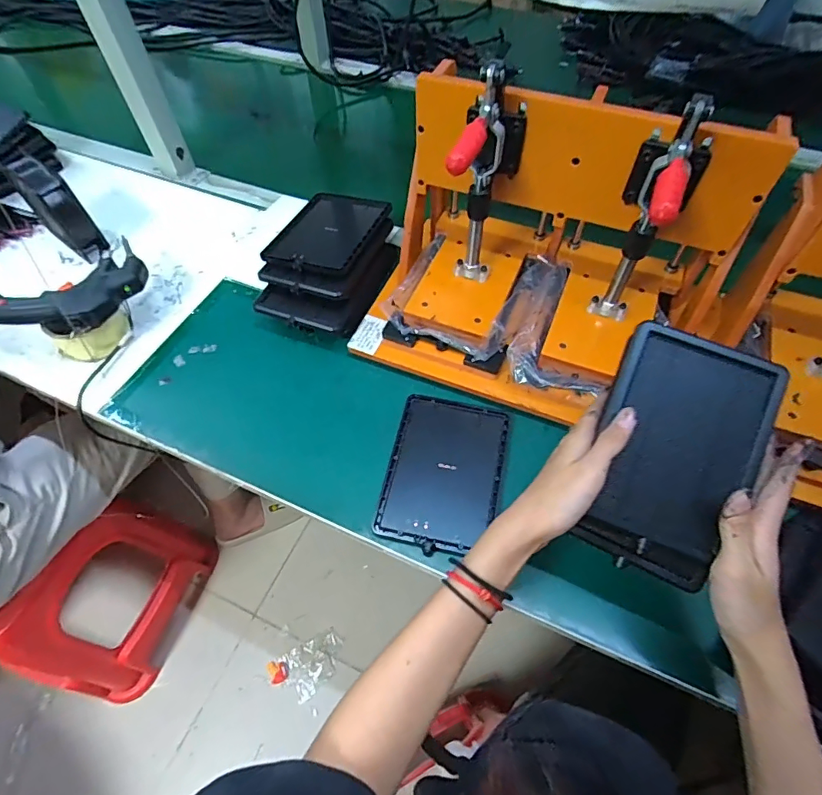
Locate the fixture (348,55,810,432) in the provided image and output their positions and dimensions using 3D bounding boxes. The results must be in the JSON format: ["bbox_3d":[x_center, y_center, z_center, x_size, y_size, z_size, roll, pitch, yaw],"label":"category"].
[{"bbox_3d":[0.139,-0.154,0.491,0.337,0.250,0.223,20,60,13],"label":"fixture"}]

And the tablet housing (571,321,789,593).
[{"bbox_3d":[0.203,0.044,0.375,0.116,0.027,0.181,22,87,12],"label":"tablet housing"}]

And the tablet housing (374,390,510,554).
[{"bbox_3d":[0.037,0.075,0.506,0.117,0.011,0.168,11,58,8],"label":"tablet housing"}]

